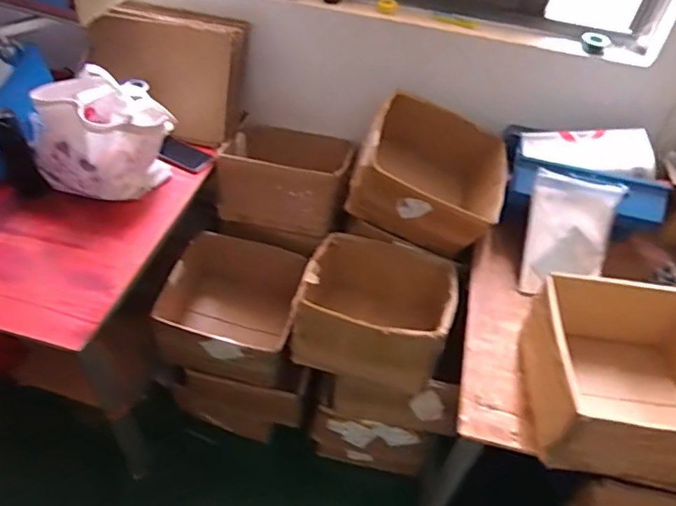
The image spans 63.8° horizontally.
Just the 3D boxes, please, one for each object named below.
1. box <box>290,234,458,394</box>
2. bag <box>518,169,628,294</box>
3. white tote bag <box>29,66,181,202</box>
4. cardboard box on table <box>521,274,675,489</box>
[{"bbox_3d":[0.098,0.131,1.285,0.358,0.205,0.386,15,46,7],"label":"box"},{"bbox_3d":[0.527,-0.036,1.249,0.193,0.033,0.279,13,90,9],"label":"bag"},{"bbox_3d":[-0.547,-0.278,1.266,0.300,0.246,0.200,-15,50,-21],"label":"white tote bag"},{"bbox_3d":[0.540,0.228,1.001,0.351,0.169,0.330,8,46,1],"label":"cardboard box on table"}]

